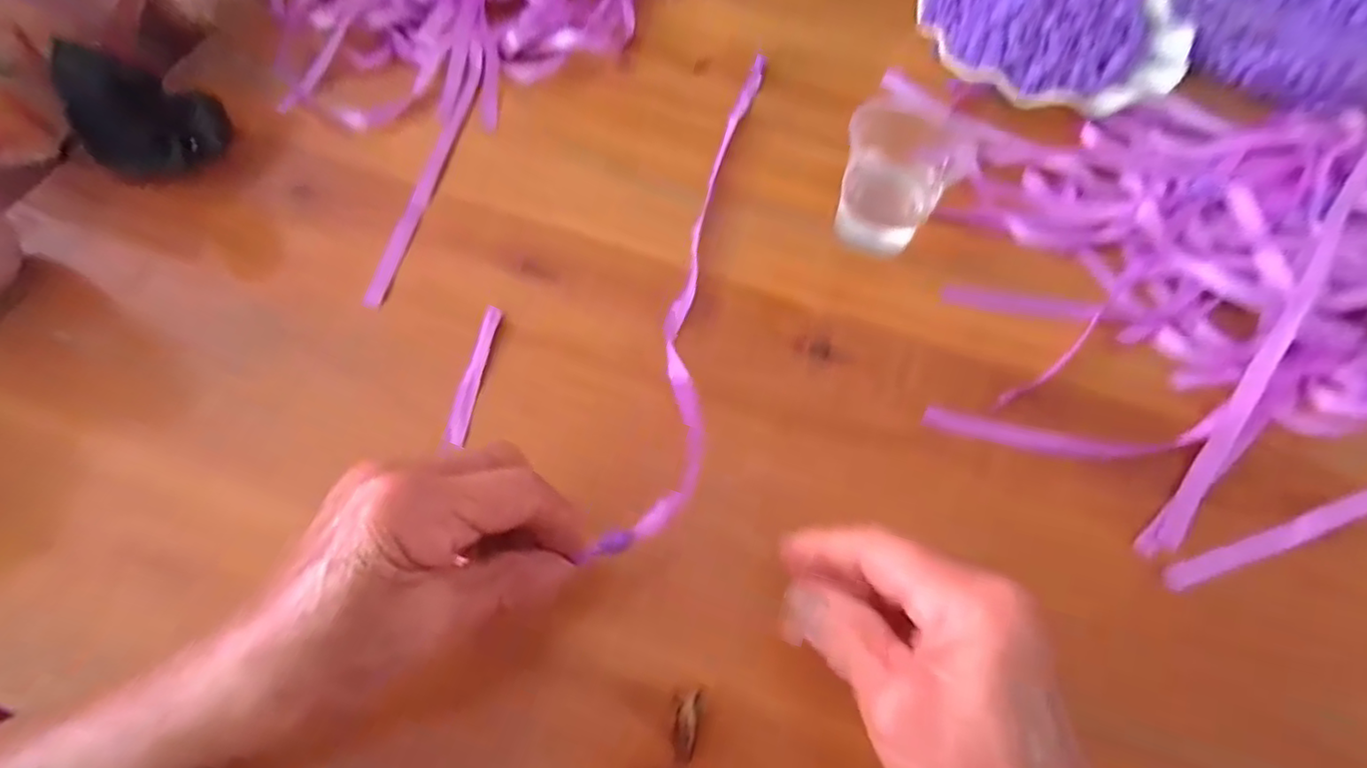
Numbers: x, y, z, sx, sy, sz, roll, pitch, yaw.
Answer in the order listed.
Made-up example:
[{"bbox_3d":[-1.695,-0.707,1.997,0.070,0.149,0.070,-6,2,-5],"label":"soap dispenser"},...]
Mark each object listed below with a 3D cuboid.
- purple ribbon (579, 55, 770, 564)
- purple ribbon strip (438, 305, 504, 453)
[{"bbox_3d":[0.012,-0.072,0.346,0.033,0.030,0.355,9,55,4],"label":"purple ribbon"},{"bbox_3d":[-0.106,-0.005,0.318,0.010,0.004,0.078,7,64,3],"label":"purple ribbon strip"}]

